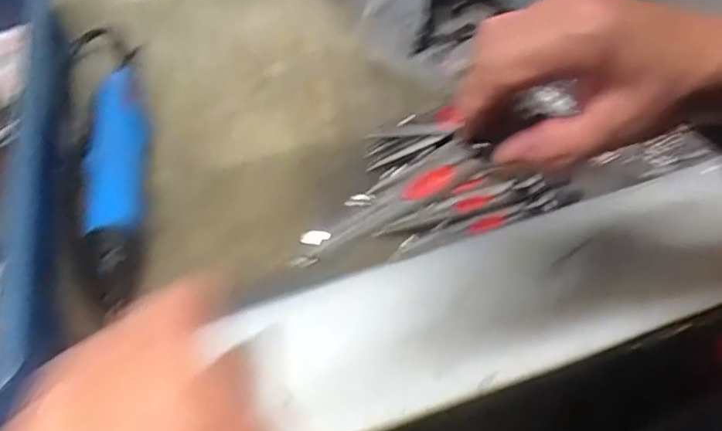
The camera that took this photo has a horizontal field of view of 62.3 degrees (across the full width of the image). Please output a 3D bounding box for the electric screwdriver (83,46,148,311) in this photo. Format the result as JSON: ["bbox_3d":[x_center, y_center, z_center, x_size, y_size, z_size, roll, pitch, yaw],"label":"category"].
[{"bbox_3d":[-0.177,-0.035,0.431,0.035,0.028,0.223,-11,52,-4],"label":"electric screwdriver"}]

